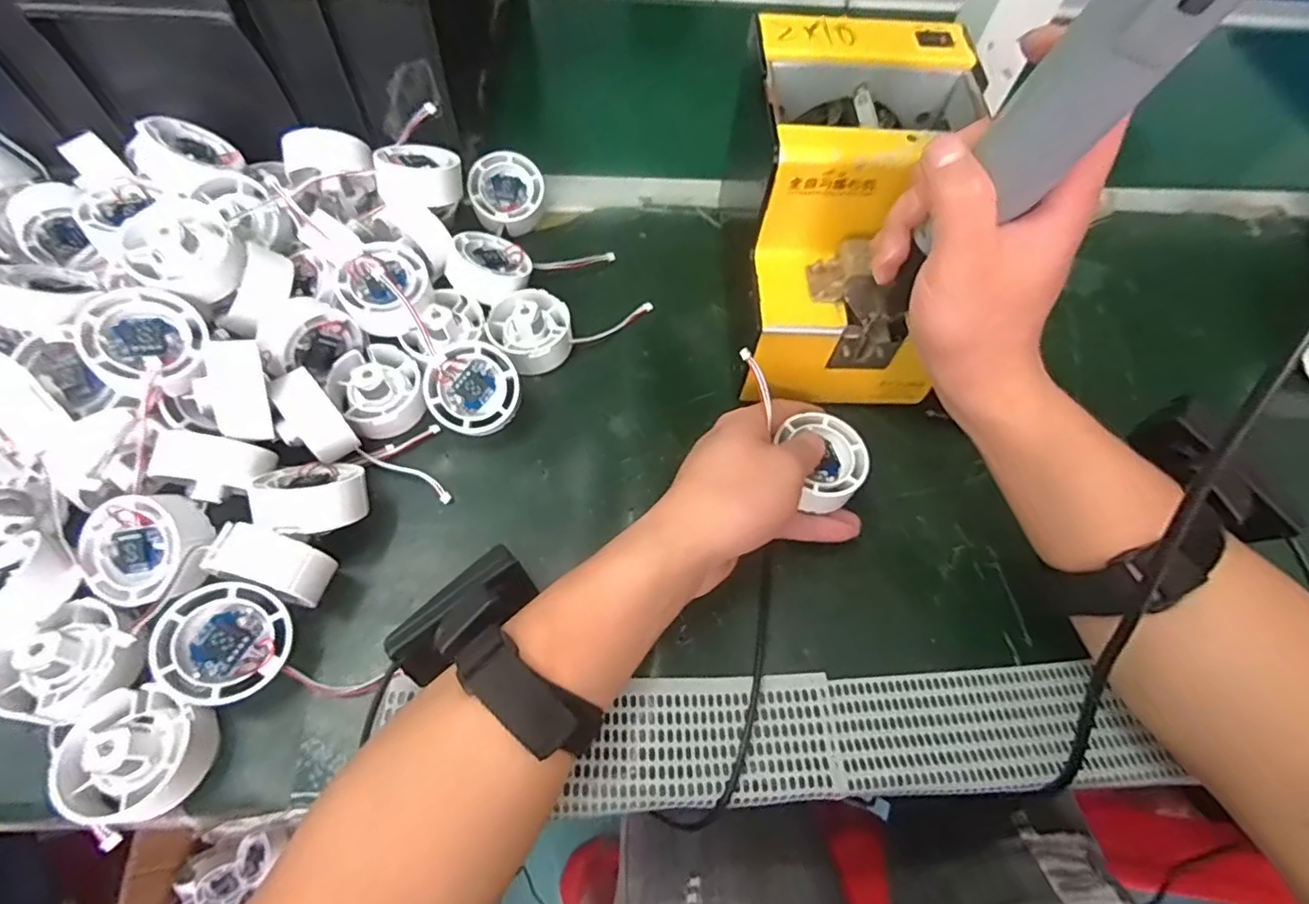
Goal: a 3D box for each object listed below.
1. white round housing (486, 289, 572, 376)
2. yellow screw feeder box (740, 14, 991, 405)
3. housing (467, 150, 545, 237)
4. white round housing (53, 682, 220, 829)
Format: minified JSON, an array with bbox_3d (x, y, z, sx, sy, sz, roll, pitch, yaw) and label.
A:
[{"bbox_3d":[-0.082,-0.082,0.401,0.053,0.028,0.057,2,62,-3],"label":"white round housing"},{"bbox_3d":[0.117,-0.140,0.371,0.124,0.137,0.179,3,62,-3],"label":"yellow screw feeder box"},{"bbox_3d":[-0.109,-0.193,0.454,0.050,0.022,0.058,-9,87,-12],"label":"housing"},{"bbox_3d":[-0.234,0.134,0.272,0.058,0.032,0.053,2,62,-3],"label":"white round housing"}]

